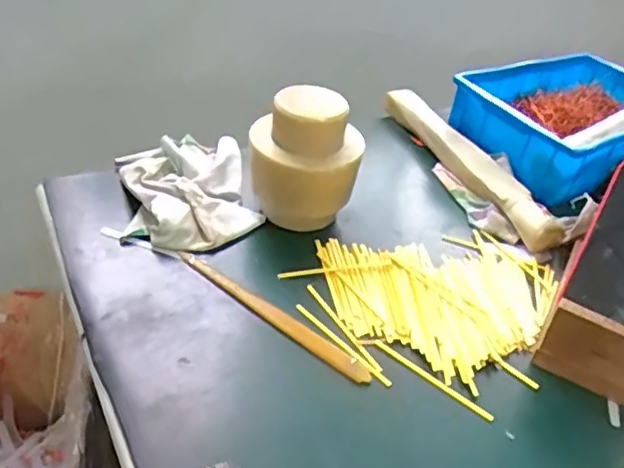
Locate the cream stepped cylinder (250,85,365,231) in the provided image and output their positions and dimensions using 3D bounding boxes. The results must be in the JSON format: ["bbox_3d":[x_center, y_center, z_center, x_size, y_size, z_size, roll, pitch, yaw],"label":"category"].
[{"bbox_3d":[-0.006,-0.067,0.608,0.102,0.127,0.084,2,37,-7],"label":"cream stepped cylinder"}]

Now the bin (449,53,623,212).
[{"bbox_3d":[0.342,-0.147,0.811,0.280,0.091,0.205,-18,44,-30],"label":"bin"}]

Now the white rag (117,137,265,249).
[{"bbox_3d":[-0.130,-0.050,0.648,0.131,0.035,0.180,-6,39,-18],"label":"white rag"}]

